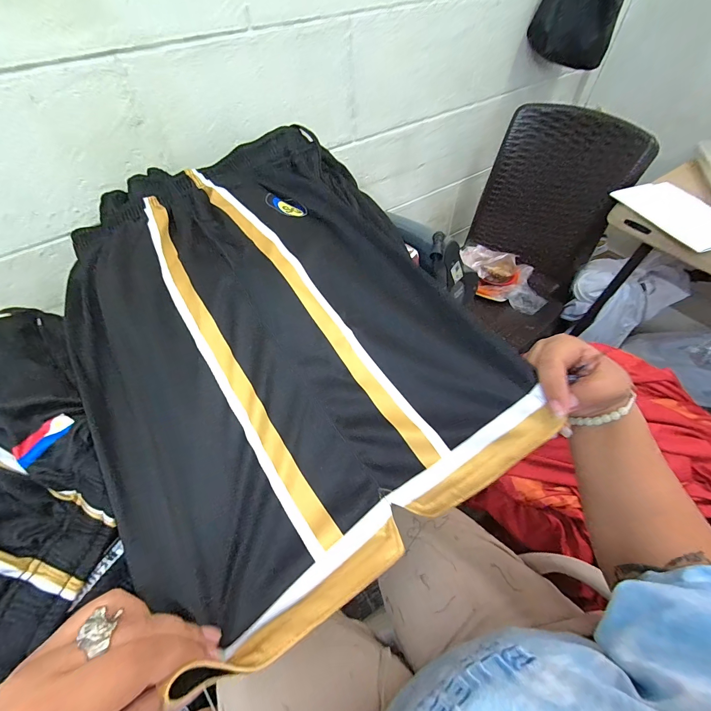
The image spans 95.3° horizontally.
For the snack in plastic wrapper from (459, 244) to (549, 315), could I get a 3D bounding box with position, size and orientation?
[{"bbox_3d":[0.444,-0.242,0.978,0.282,0.074,0.138,35,62,24],"label":"snack in plastic wrapper"}]

